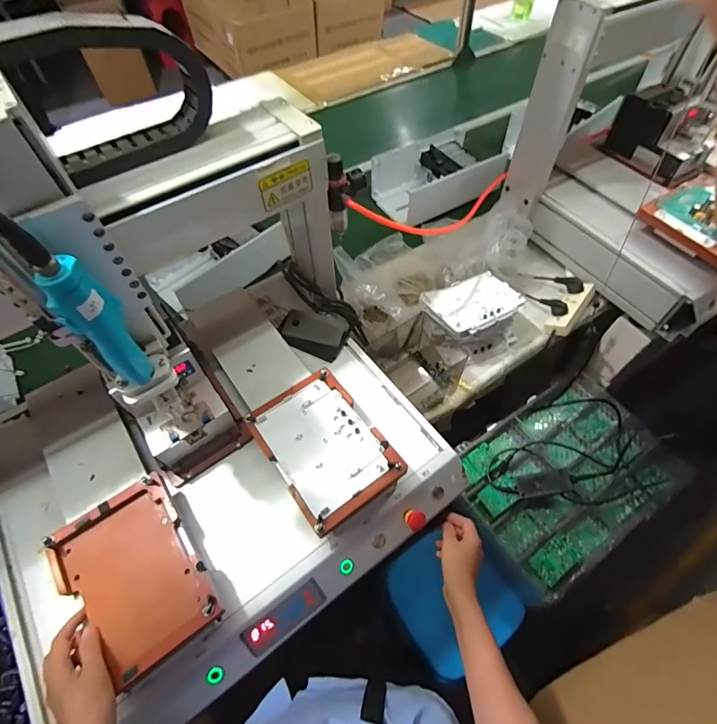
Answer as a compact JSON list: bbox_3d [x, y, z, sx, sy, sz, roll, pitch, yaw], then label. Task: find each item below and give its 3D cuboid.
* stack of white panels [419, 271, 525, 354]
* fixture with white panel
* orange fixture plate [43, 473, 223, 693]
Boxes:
[{"bbox_3d":[0.254,-0.108,0.940,0.195,0.108,0.152,-18,59,-10],"label":"stack of white panels"},{"bbox_3d":[-0.053,0.126,0.630,0.156,0.021,0.216,-33,62,-18],"label":"fixture with white panel"},{"bbox_3d":[-0.291,0.273,0.530,0.151,0.018,0.218,-32,62,-18],"label":"orange fixture plate"}]

